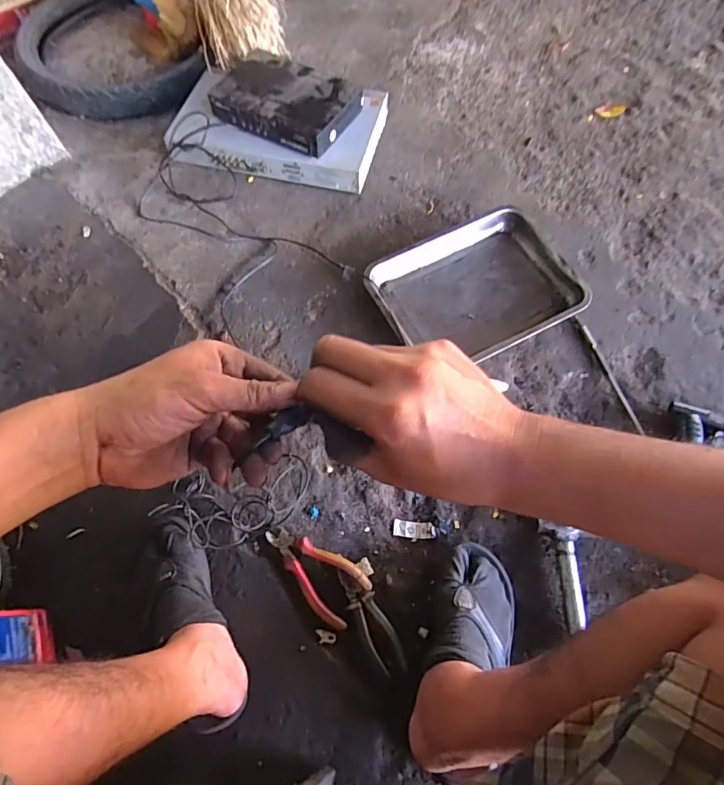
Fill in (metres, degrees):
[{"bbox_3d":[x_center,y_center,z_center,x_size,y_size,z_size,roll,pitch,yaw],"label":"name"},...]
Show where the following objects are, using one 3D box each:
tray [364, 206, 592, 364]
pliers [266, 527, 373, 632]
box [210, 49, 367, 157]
[{"bbox_3d":[0.205,-0.197,0.905,0.353,0.044,0.279,-26,69,-9],"label":"tray"},{"bbox_3d":[-0.067,0.258,0.719,0.169,0.022,0.083,42,74,17],"label":"pliers"},{"bbox_3d":[-0.163,-0.613,1.011,0.282,0.052,0.192,25,70,11],"label":"box"}]

